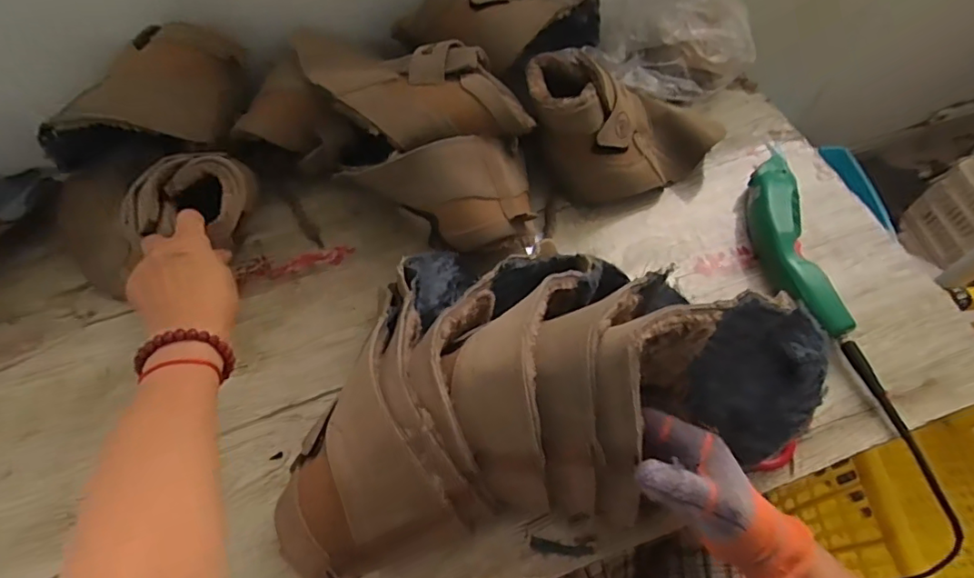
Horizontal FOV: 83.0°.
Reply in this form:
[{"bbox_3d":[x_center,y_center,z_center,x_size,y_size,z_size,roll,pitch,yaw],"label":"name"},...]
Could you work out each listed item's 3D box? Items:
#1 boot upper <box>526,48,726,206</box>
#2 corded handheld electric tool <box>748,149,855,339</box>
[{"bbox_3d":[0.135,-0.191,0.611,0.176,0.117,0.160,0,58,1],"label":"boot upper"},{"bbox_3d":[0.308,-0.060,0.571,0.058,0.043,0.243,0,58,1],"label":"corded handheld electric tool"}]

